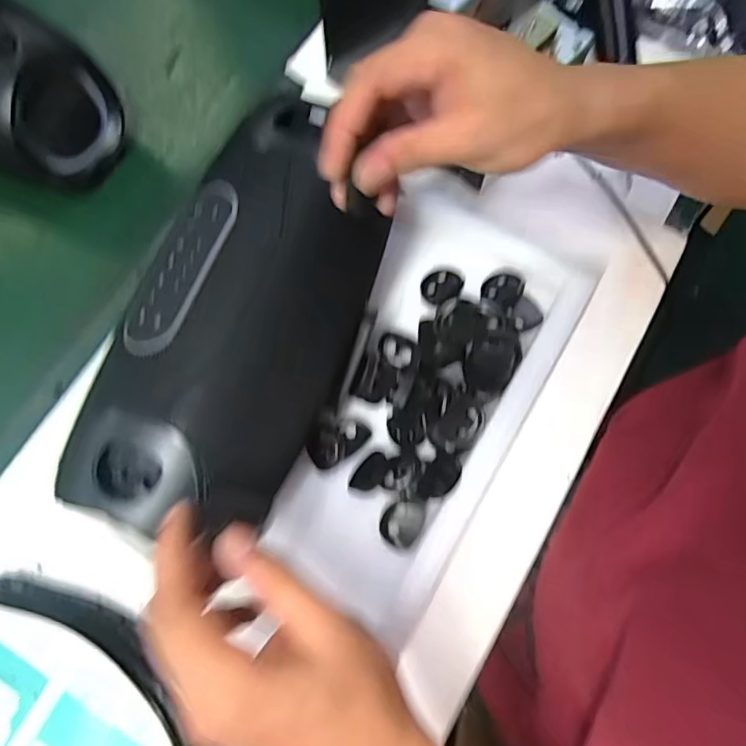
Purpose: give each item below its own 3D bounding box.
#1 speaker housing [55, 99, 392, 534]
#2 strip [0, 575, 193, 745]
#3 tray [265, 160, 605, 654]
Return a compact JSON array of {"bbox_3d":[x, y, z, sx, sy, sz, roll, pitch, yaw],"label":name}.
[{"bbox_3d":[-0.075,-0.027,0.347,0.104,0.112,0.262,20,75,7],"label":"speaker housing"},{"bbox_3d":[-0.162,0.208,0.363,0.243,0.032,0.057,40,78,12],"label":"strip"},{"bbox_3d":[0.031,0.018,0.403,0.182,0.050,0.307,27,76,9],"label":"tray"}]

